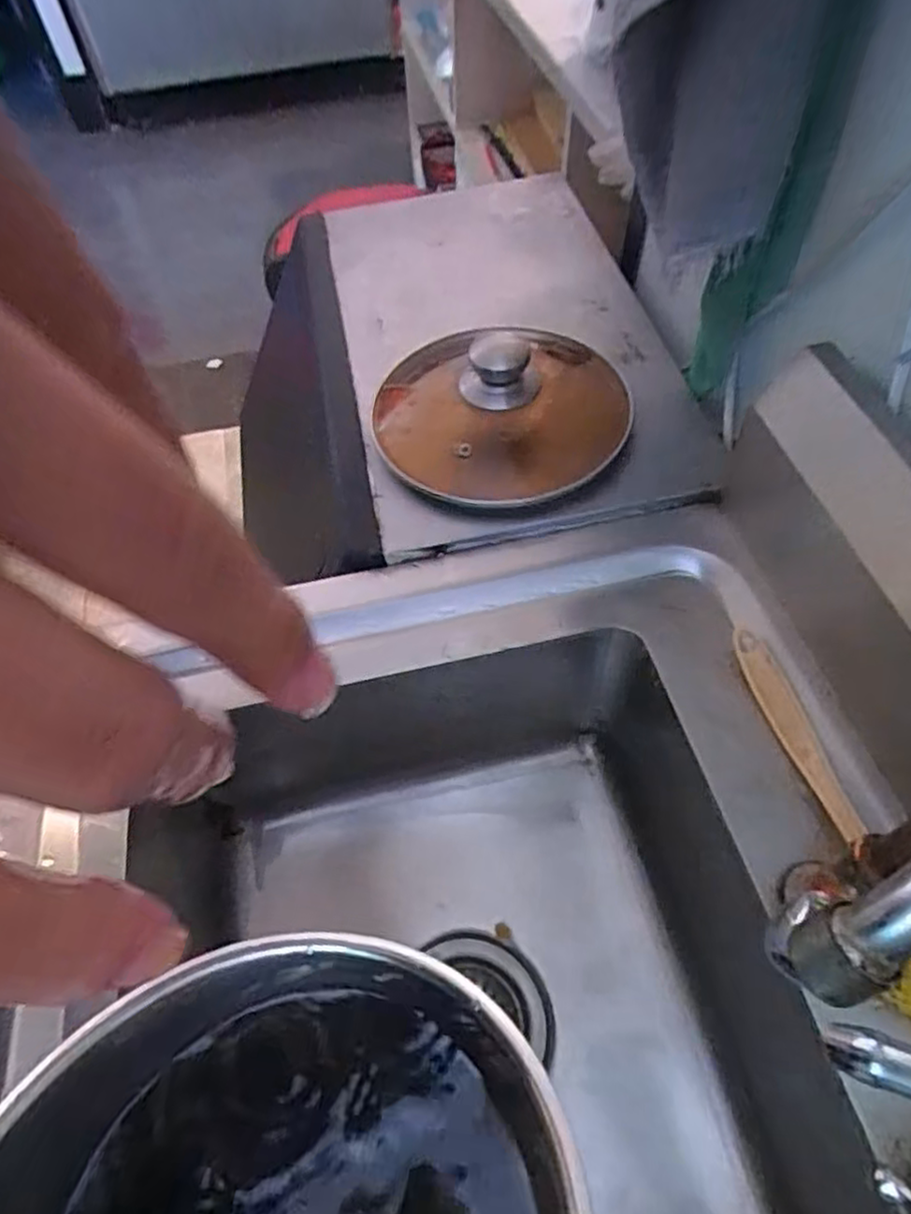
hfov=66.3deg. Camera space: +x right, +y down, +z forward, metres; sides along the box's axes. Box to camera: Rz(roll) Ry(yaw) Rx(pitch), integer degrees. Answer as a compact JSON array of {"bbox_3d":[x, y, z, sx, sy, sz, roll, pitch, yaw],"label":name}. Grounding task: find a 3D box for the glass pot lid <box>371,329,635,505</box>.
[{"bbox_3d":[0.033,-0.149,0.495,0.175,0.078,0.162,-1,56,2],"label":"glass pot lid"}]

